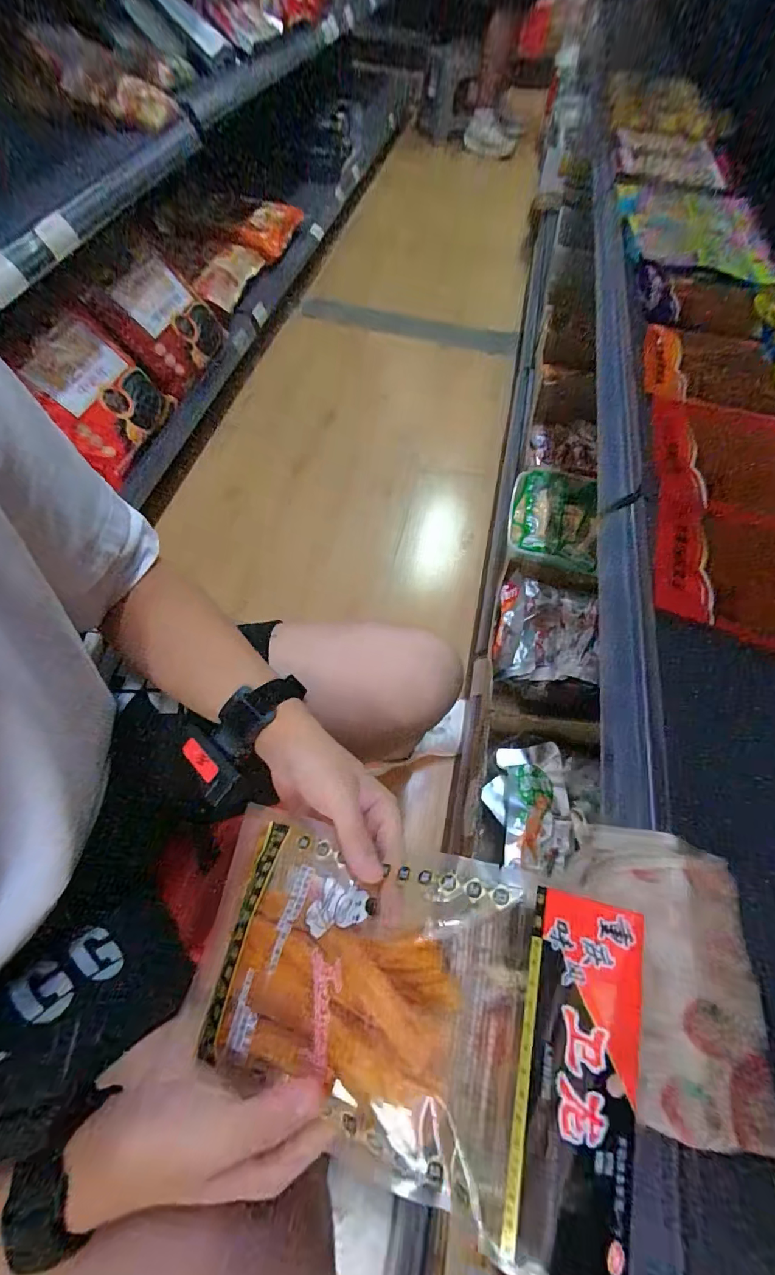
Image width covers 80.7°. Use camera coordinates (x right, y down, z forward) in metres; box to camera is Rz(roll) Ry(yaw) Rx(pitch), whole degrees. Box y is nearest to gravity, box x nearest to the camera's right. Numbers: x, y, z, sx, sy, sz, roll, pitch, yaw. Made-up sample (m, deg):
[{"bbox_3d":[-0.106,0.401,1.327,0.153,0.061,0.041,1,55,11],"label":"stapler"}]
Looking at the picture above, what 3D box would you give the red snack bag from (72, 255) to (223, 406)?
[{"bbox_3d":[-0.485,-0.680,0.987,0.046,0.235,0.225,13,70,38],"label":"red snack bag"}]

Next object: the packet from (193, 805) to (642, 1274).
[{"bbox_3d":[0.000,0.184,0.241,0.228,0.024,0.133,4,62,26],"label":"packet"}]

